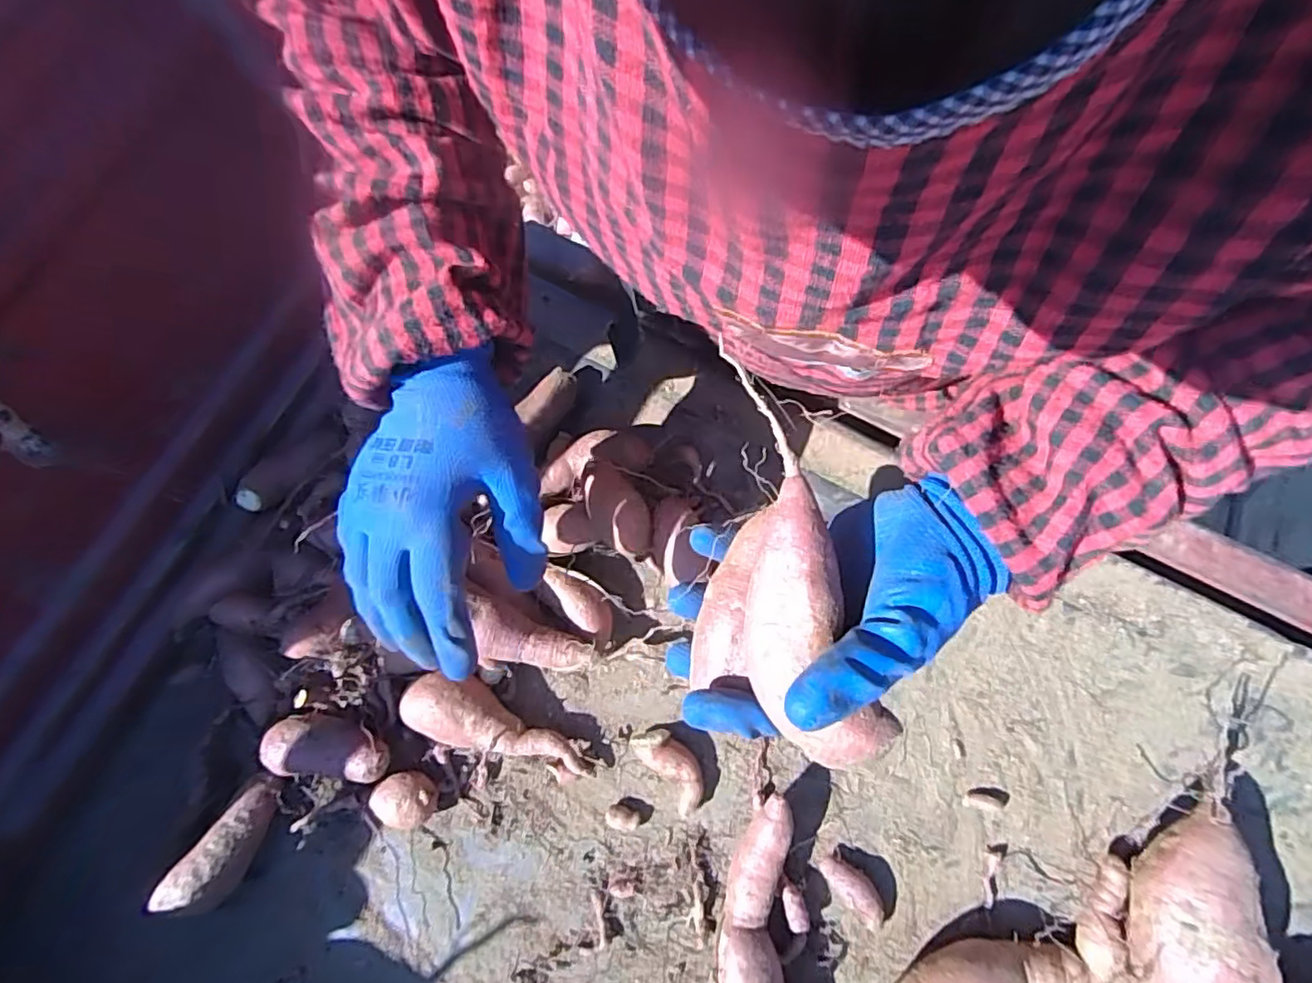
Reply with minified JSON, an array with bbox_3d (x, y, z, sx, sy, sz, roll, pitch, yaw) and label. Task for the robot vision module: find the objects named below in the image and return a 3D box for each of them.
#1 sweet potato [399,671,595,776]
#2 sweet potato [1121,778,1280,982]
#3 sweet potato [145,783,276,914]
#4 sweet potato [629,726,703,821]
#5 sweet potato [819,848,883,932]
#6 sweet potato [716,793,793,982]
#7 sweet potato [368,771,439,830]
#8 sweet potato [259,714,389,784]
[{"bbox_3d":[-0.109,0.159,0.435,0.131,0.039,0.049,11,70,6],"label":"sweet potato"},{"bbox_3d":[0.285,0.244,0.335,0.047,0.048,0.158,7,70,4],"label":"sweet potato"},{"bbox_3d":[-0.295,0.246,0.430,0.031,0.031,0.088,28,73,11],"label":"sweet potato"},{"bbox_3d":[0.011,0.184,0.423,0.028,0.025,0.058,-35,73,-11],"label":"sweet potato"},{"bbox_3d":[0.122,0.246,0.389,0.019,0.018,0.045,-41,74,-12],"label":"sweet potato"},{"bbox_3d":[0.061,0.274,0.375,0.050,0.036,0.161,-4,70,0],"label":"sweet potato"},{"bbox_3d":[-0.175,0.214,0.436,0.044,0.034,0.036,-4,70,0],"label":"sweet potato"},{"bbox_3d":[-0.225,0.176,0.432,0.089,0.034,0.039,3,70,3],"label":"sweet potato"}]

